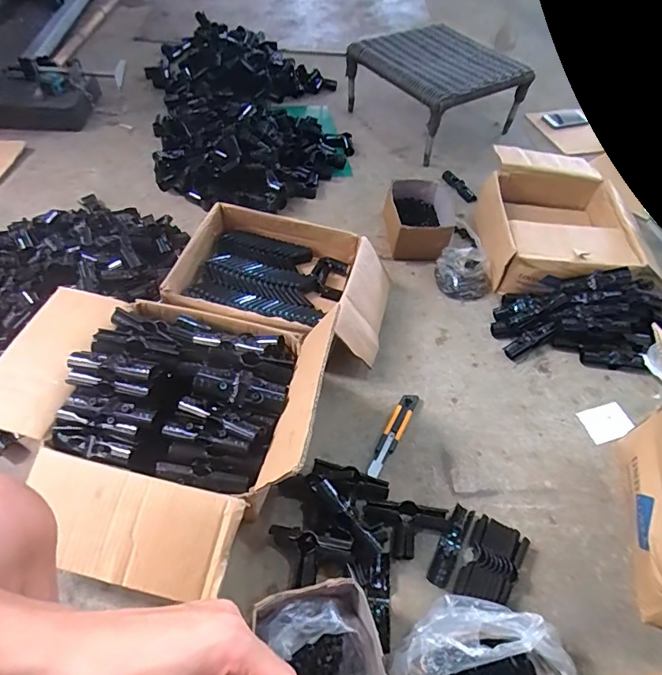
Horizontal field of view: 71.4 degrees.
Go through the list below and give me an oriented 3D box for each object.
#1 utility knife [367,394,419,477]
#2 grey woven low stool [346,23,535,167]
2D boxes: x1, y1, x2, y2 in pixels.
[{"bbox_3d":[0.114,0.174,0.840,0.033,0.017,0.178,26,55,14],"label":"utility knife"},{"bbox_3d":[0.331,-0.799,1.487,0.419,0.207,0.419,-26,60,-23],"label":"grey woven low stool"}]

